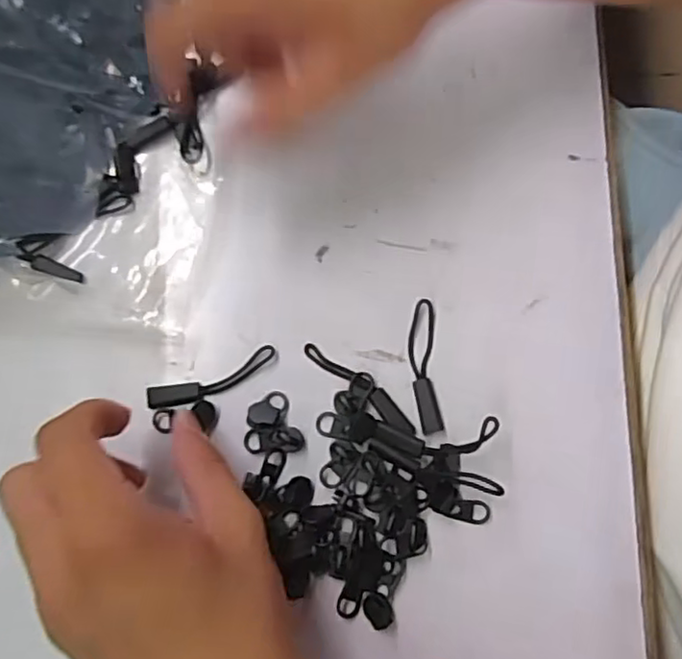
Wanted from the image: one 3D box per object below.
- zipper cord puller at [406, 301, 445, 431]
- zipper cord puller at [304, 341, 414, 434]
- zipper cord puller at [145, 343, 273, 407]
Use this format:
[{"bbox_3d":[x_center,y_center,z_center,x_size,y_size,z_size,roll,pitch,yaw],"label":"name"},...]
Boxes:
[{"bbox_3d":[0.037,0.016,0.284,0.013,0.004,0.060,-2,78,-1],"label":"zipper cord puller"},{"bbox_3d":[0.008,0.025,0.281,0.060,0.005,0.010,40,81,8],"label":"zipper cord puller"},{"bbox_3d":[-0.058,0.022,0.284,0.060,0.004,0.013,-19,79,-4],"label":"zipper cord puller"}]

